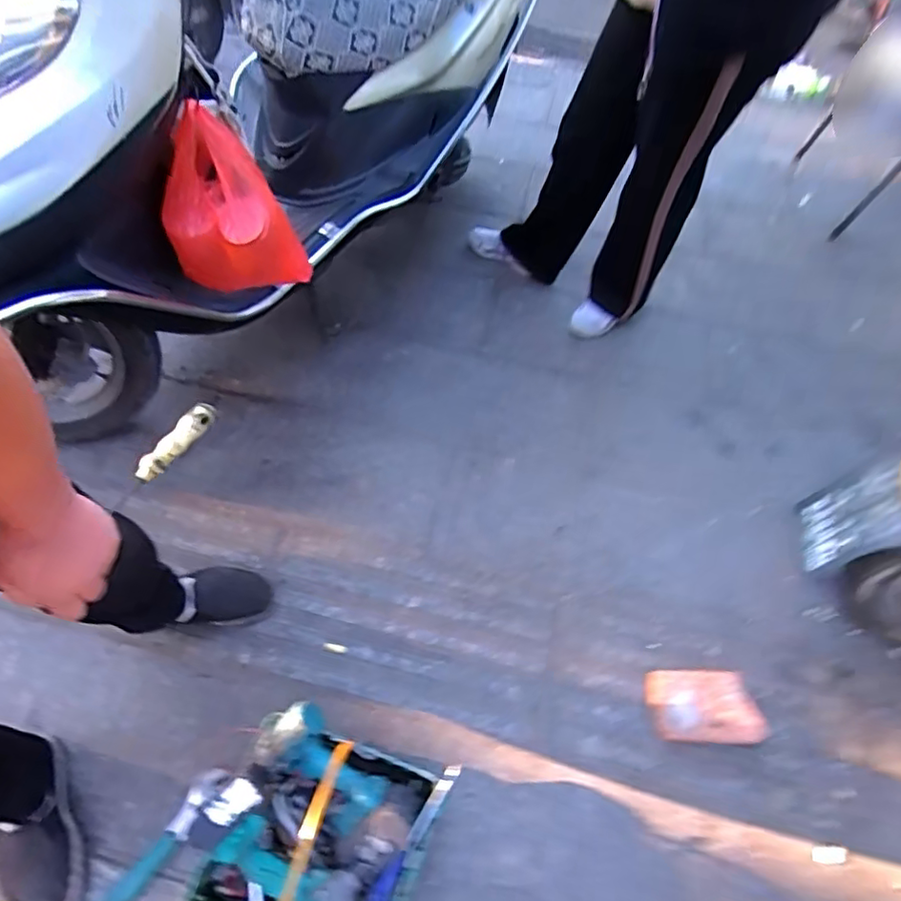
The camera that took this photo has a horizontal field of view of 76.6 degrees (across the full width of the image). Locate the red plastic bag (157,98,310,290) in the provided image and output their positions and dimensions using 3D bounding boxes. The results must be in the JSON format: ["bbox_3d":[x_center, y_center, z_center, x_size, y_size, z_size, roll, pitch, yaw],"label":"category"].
[{"bbox_3d":[-0.381,-0.402,1.005,0.197,0.292,0.156,-36,67,-22],"label":"red plastic bag"}]

